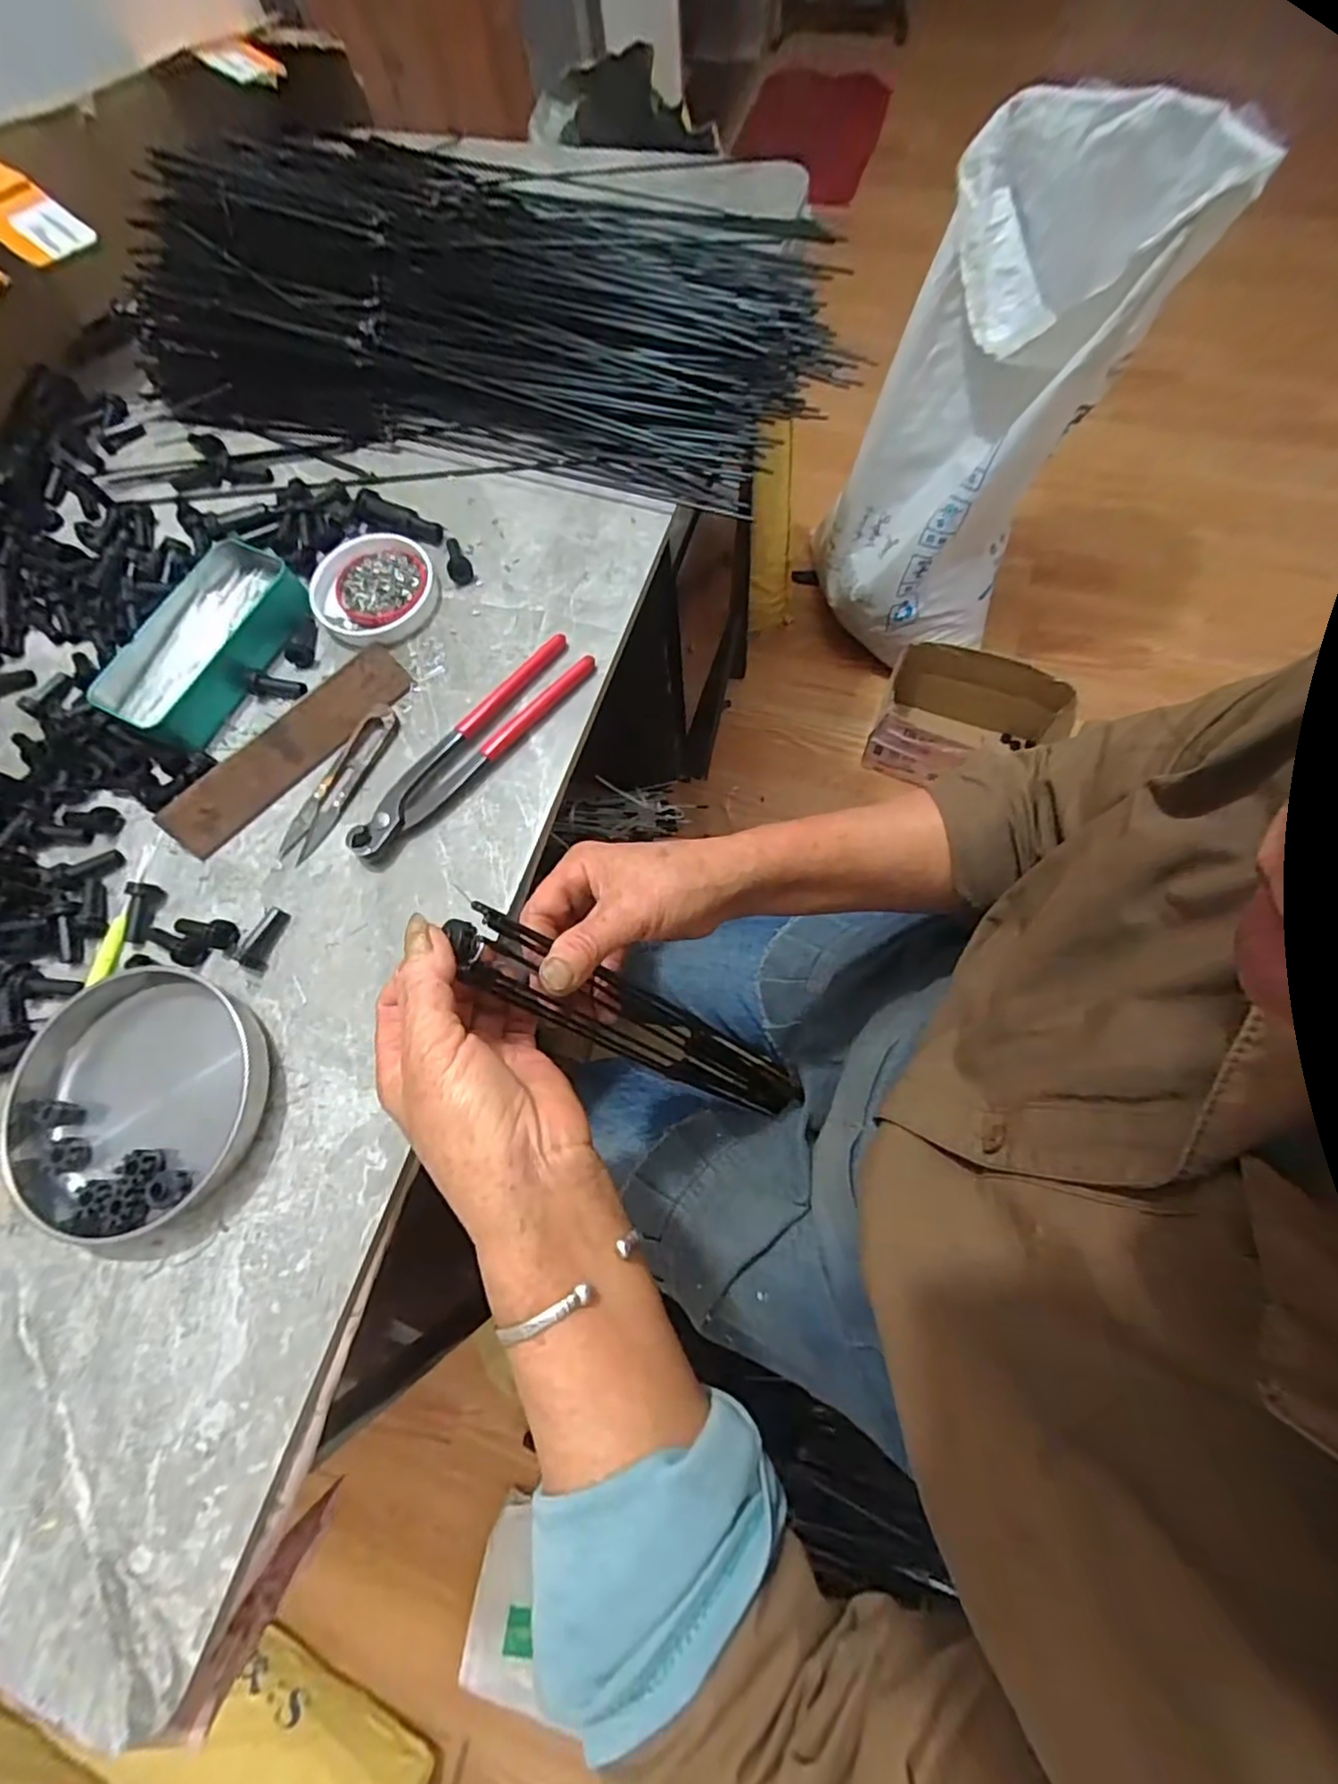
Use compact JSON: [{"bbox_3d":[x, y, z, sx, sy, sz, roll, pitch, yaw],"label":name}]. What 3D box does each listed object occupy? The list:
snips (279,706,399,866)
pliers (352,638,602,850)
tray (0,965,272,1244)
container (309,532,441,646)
[{"bbox_3d":[-0.217,-0.074,0.429,0.026,0.009,0.114,23,74,10],"label":"snips"},{"bbox_3d":[-0.128,-0.096,0.426,0.036,0.014,0.194,39,77,14],"label":"pliers"},{"bbox_3d":[-0.301,0.117,0.359,0.144,0.022,0.133,-1,71,2],"label":"tray"},{"bbox_3d":[-0.214,-0.219,0.471,0.087,0.014,0.081,-1,71,2],"label":"container"}]

